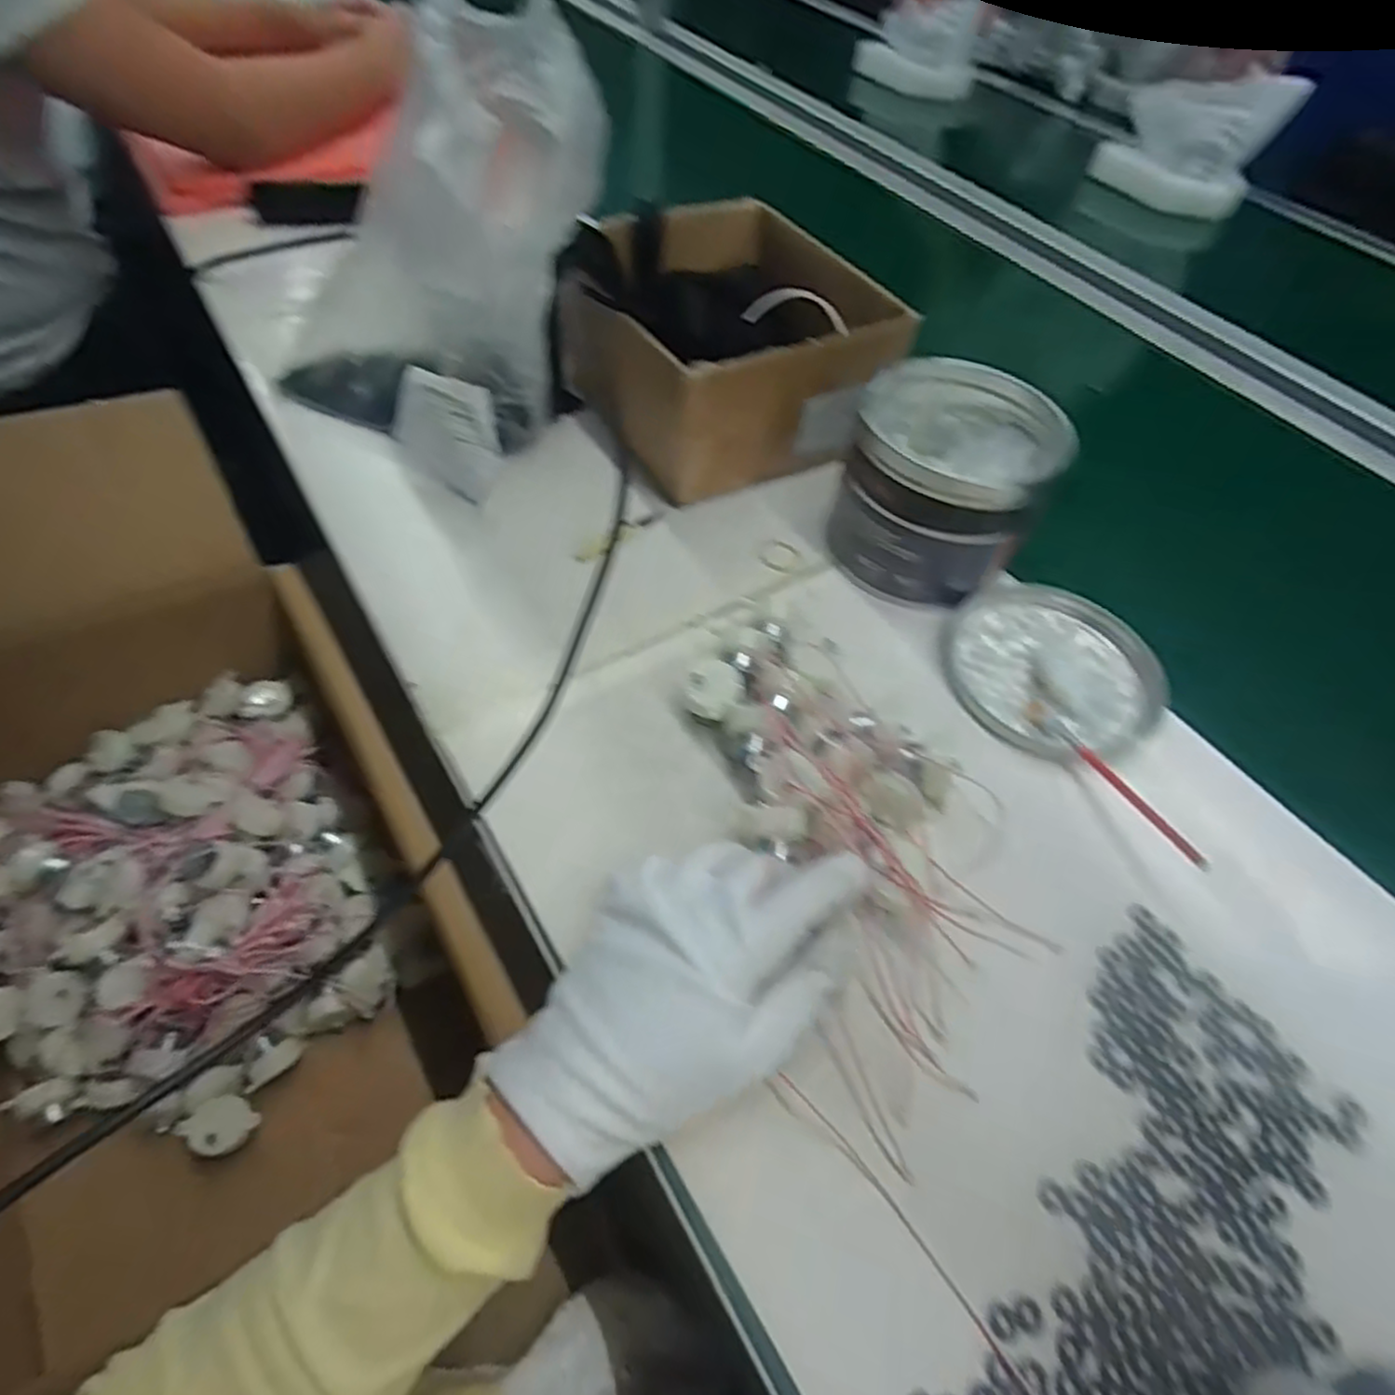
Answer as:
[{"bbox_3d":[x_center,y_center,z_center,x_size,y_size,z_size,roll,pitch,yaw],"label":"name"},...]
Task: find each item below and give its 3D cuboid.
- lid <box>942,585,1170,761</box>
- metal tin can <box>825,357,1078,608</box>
[{"bbox_3d":[0.225,-0.019,0.467,0.134,0.019,0.128,3,54,-4],"label":"lid"},{"bbox_3d":[0.163,-0.143,0.483,0.127,0.098,0.133,3,54,-4],"label":"metal tin can"}]

